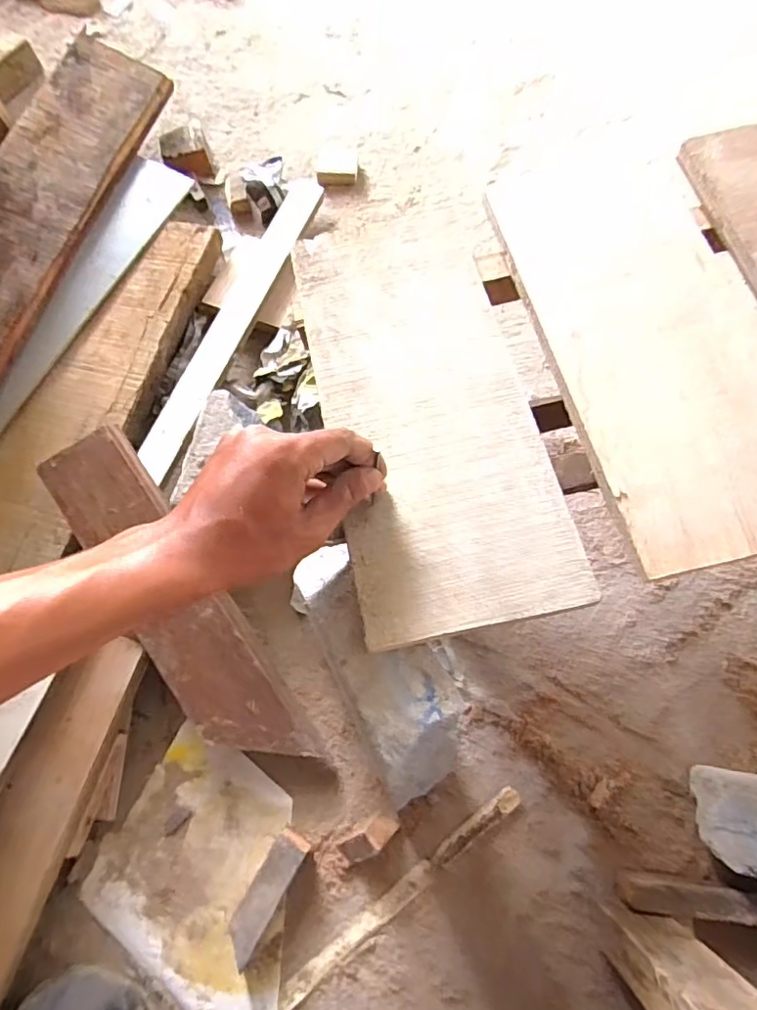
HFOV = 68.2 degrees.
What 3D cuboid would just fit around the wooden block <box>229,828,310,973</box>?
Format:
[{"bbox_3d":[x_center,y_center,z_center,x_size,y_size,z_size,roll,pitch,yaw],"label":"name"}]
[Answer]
[{"bbox_3d":[-0.095,0.329,0.475,0.029,0.023,0.097,29,73,9],"label":"wooden block"}]

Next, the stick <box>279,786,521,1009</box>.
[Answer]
[{"bbox_3d":[0.020,0.332,0.476,0.255,0.012,0.018,-36,75,-12],"label":"stick"}]

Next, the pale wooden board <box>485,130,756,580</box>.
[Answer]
[{"bbox_3d":[0.207,-0.141,0.432,0.157,0.011,0.381,-11,63,0],"label":"pale wooden board"}]

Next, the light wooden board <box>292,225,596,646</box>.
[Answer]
[{"bbox_3d":[0.030,-0.079,0.402,0.141,0.011,0.337,-11,66,-3],"label":"light wooden board"}]

